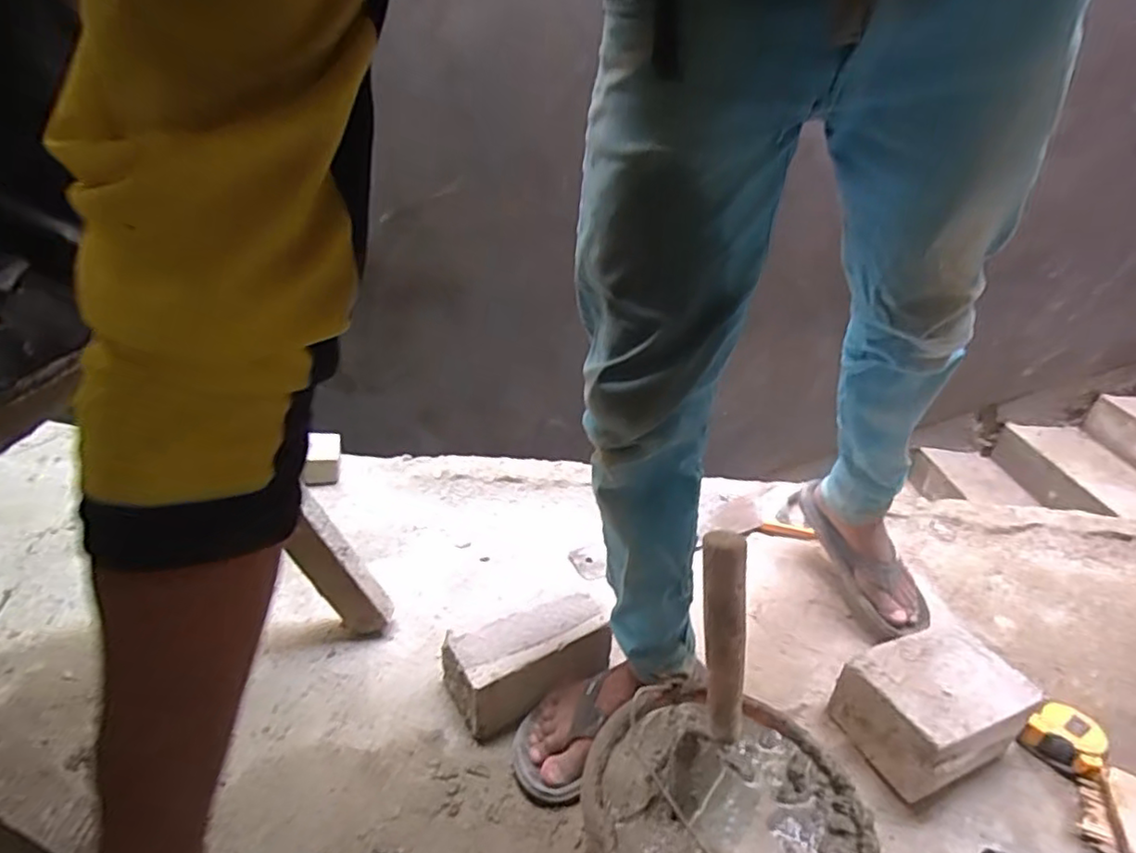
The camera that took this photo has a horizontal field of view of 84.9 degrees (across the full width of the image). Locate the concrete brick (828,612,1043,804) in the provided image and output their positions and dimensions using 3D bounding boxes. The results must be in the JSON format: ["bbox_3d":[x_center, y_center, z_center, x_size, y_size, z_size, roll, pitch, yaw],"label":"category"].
[{"bbox_3d":[0.449,0.343,0.770,0.203,0.100,0.140,-10,33,-28],"label":"concrete brick"}]

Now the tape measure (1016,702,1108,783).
[{"bbox_3d":[0.625,0.390,0.778,0.078,0.048,0.082,-20,38,-39],"label":"tape measure"}]

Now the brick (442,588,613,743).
[{"bbox_3d":[-0.048,0.289,0.785,0.203,0.101,0.096,-13,34,-32],"label":"brick"}]

